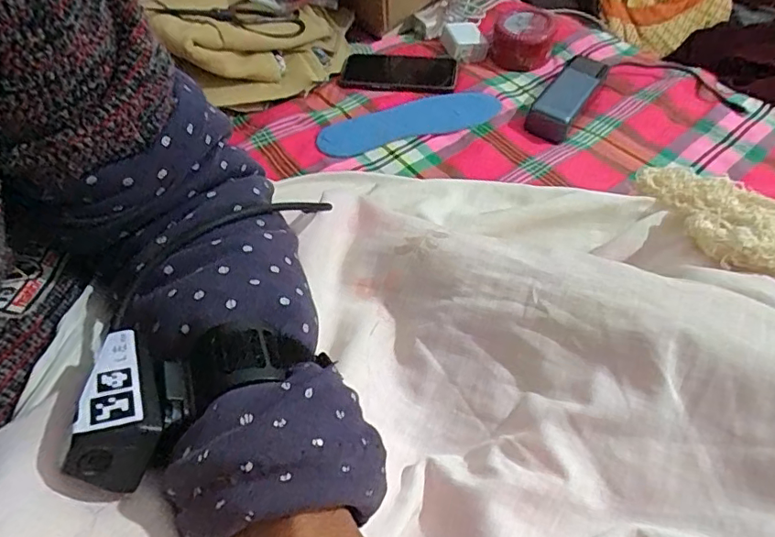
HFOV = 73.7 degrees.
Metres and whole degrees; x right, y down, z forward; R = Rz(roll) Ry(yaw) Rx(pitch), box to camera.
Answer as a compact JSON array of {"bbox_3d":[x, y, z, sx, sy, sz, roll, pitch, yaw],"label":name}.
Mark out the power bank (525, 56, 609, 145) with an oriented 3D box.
[{"bbox_3d":[0.240,-0.233,0.676,0.053,0.032,0.166,26,55,22],"label":"power bank"}]

